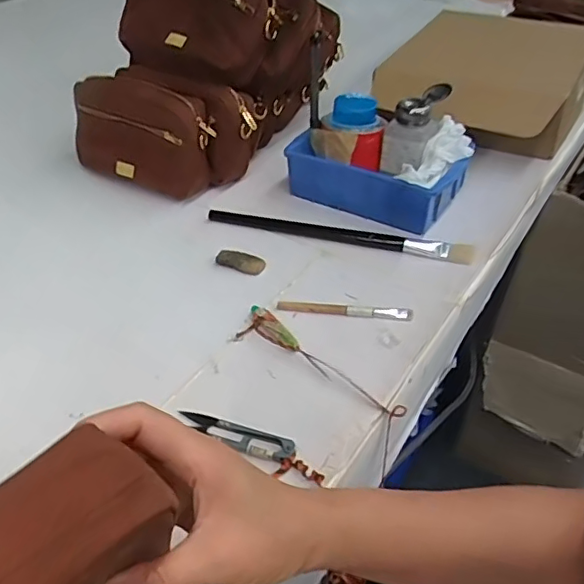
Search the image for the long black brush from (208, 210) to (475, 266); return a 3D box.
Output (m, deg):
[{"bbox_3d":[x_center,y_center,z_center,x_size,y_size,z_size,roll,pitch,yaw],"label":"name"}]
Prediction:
[{"bbox_3d":[0.048,-0.065,0.652,0.297,0.010,0.017,9,41,13],"label":"long black brush"}]

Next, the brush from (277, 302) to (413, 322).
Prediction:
[{"bbox_3d":[0.050,0.016,0.559,0.127,0.004,0.013,4,40,7],"label":"brush"}]

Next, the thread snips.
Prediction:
[{"bbox_3d":[-0.045,0.110,0.455,0.097,0.009,0.023,13,43,17],"label":"thread snips"}]

